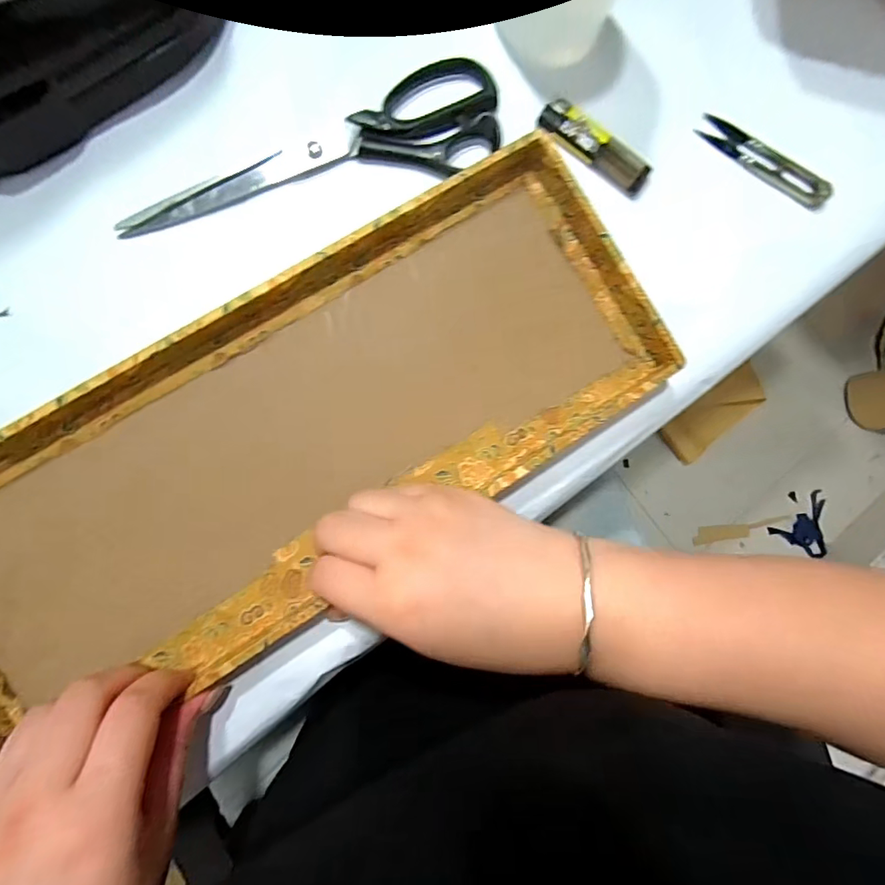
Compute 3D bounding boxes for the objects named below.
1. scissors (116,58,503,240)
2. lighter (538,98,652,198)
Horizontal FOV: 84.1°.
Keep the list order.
[{"bbox_3d":[-0.078,-0.179,0.304,0.241,0.015,0.065,-19,90,-7],"label":"scissors"},{"bbox_3d":[0.102,-0.196,0.326,0.081,0.009,0.023,31,84,-5],"label":"lighter"}]

